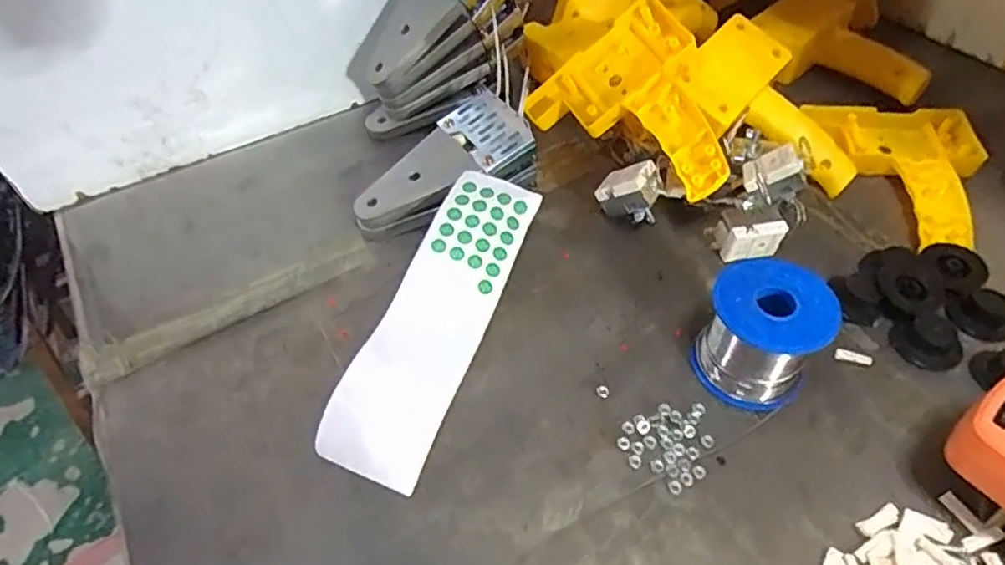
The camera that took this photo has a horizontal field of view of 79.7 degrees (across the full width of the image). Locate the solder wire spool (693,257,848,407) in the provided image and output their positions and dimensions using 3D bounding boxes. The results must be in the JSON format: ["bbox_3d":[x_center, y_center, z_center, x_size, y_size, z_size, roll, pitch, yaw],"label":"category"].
[{"bbox_3d":[0.146,0.028,0.340,0.061,0.062,0.058,27,56,24],"label":"solder wire spool"}]

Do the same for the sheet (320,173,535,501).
[{"bbox_3d":[-0.040,0.018,0.373,0.058,0.011,0.208,27,62,-5],"label":"sheet"}]

